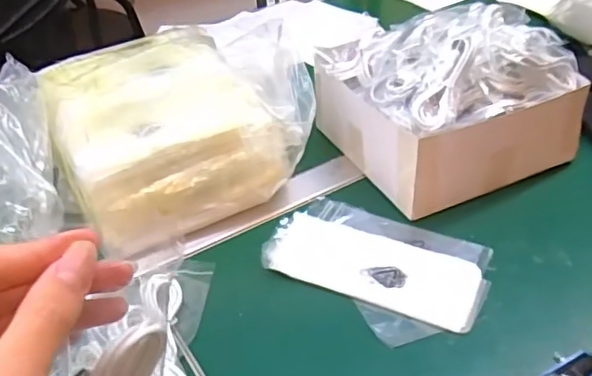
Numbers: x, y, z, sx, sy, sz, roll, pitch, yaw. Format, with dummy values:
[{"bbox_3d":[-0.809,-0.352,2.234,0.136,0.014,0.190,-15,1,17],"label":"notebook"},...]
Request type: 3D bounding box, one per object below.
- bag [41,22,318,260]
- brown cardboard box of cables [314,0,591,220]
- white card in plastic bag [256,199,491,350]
[{"bbox_3d":[-0.118,-0.068,0.622,0.239,0.128,0.219,-19,40,-18],"label":"bag"},{"bbox_3d":[0.153,-0.102,0.625,0.208,0.125,0.197,-19,40,-18],"label":"brown cardboard box of cables"},{"bbox_3d":[0.068,0.064,0.527,0.184,0.014,0.126,18,43,26],"label":"white card in plastic bag"}]

